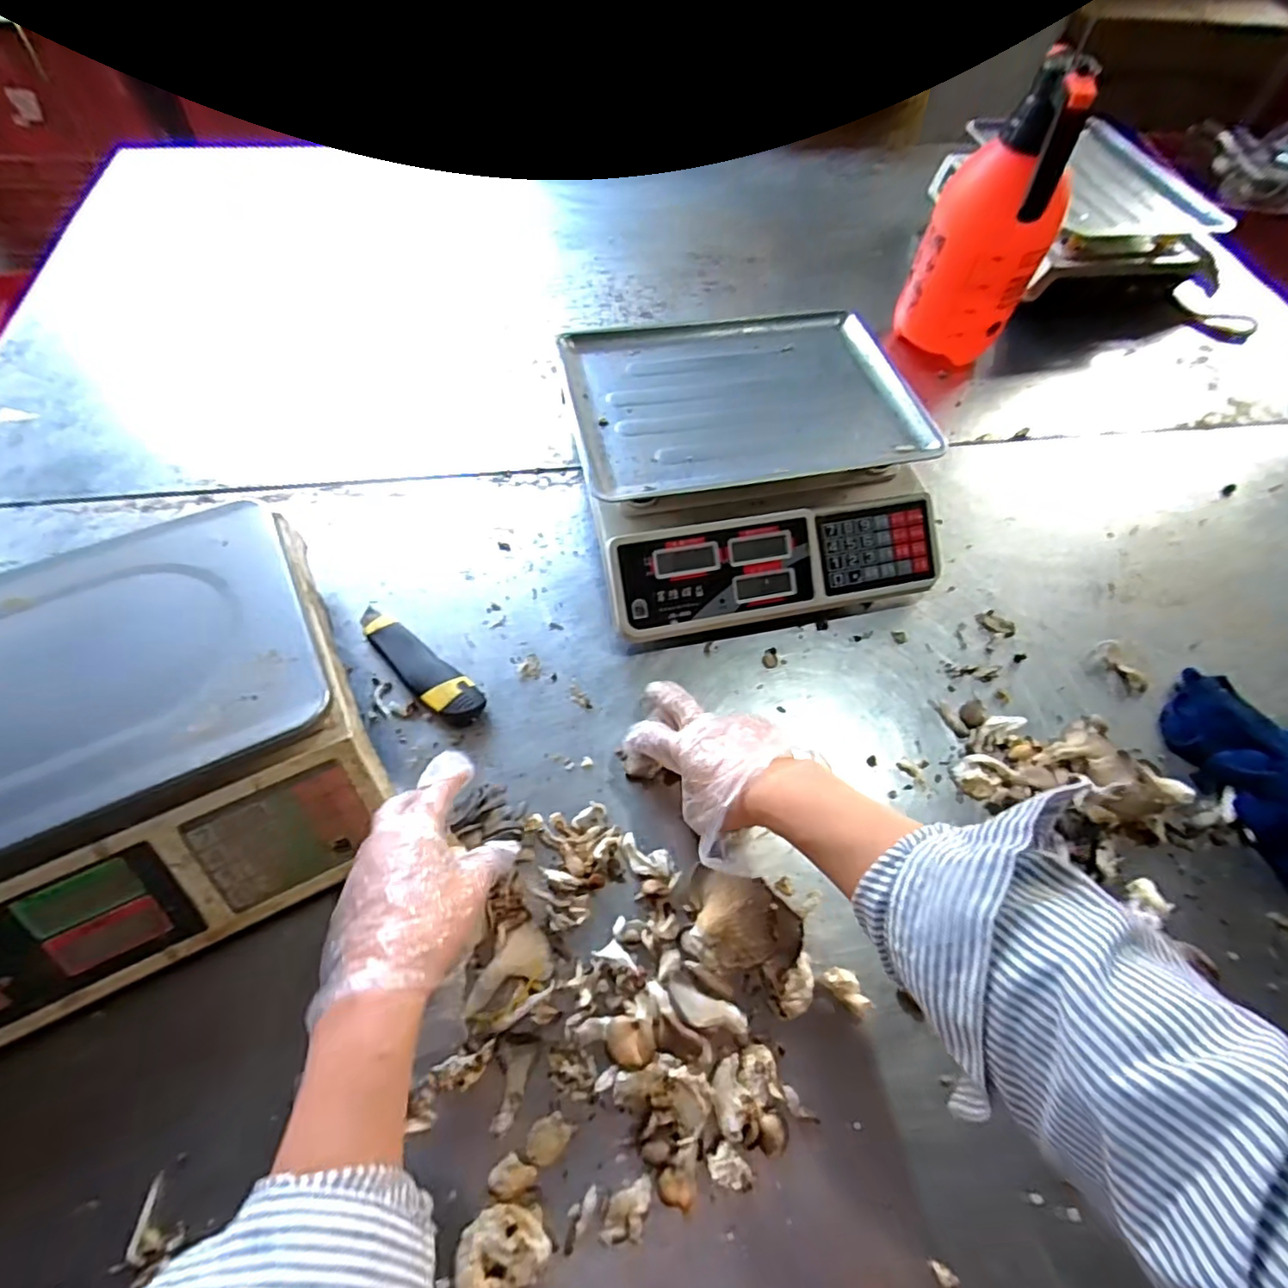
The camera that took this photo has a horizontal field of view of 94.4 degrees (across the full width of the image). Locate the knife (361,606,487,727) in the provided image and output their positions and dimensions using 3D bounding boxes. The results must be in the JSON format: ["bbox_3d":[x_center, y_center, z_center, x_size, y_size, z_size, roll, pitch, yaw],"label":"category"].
[{"bbox_3d":[-0.206,0.017,0.531,0.152,0.020,0.038,36,65,17],"label":"knife"}]

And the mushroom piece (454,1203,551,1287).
[{"bbox_3d":[-0.084,0.353,0.338,0.048,0.025,0.051,1,60,-2],"label":"mushroom piece"}]

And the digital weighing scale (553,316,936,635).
[{"bbox_3d":[0.100,-0.183,0.606,0.324,0.118,0.320,-10,61,-8],"label":"digital weighing scale"}]

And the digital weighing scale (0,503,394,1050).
[{"bbox_3d":[-0.381,0.079,0.429,0.324,0.124,0.288,-23,63,-15],"label":"digital weighing scale"}]

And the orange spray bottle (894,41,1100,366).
[{"bbox_3d":[0.400,-0.473,0.694,0.099,0.288,0.118,-27,64,-16],"label":"orange spray bottle"}]

